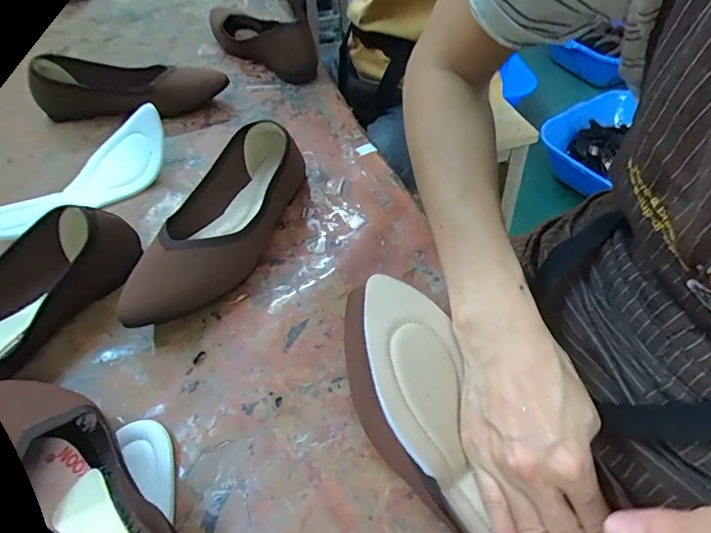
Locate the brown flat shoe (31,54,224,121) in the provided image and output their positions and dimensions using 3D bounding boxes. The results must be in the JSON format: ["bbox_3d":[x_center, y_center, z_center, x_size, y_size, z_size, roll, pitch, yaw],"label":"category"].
[{"bbox_3d":[-0.308,-0.249,0.589,0.244,0.058,0.071,-1,51,3],"label":"brown flat shoe"}]

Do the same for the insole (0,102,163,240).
[{"bbox_3d":[-0.296,-0.099,0.460,0.052,0.060,0.221,32,59,26],"label":"insole"}]

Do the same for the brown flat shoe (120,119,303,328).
[{"bbox_3d":[-0.128,-0.044,0.408,0.088,0.060,0.240,14,53,15],"label":"brown flat shoe"}]

